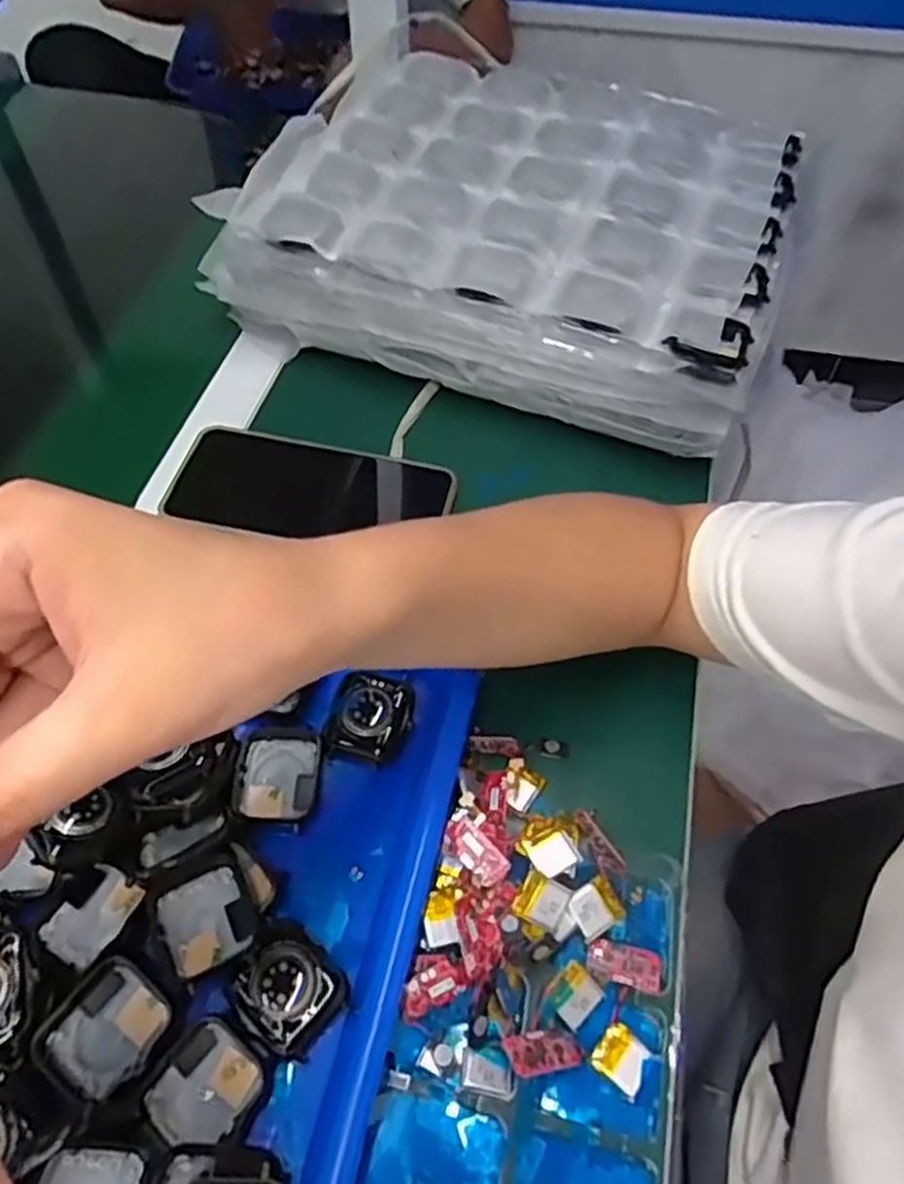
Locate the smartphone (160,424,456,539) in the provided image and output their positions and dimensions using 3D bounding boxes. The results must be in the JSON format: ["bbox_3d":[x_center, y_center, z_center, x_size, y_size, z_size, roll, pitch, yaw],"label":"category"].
[{"bbox_3d":[-0.083,-0.057,0.455,0.155,0.015,0.073,12,55,6],"label":"smartphone"}]

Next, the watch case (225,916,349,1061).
[{"bbox_3d":[-0.063,0.151,0.298,0.043,0.011,0.035,37,63,22],"label":"watch case"}]

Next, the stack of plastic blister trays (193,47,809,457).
[{"bbox_3d":[0.045,-0.247,0.524,0.347,0.078,0.253,19,58,13],"label":"stack of plastic blister trays"}]

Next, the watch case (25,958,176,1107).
[{"bbox_3d":[-0.125,0.159,0.280,0.035,0.011,0.040,31,61,19],"label":"watch case"}]

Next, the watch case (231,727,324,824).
[{"bbox_3d":[-0.077,0.081,0.345,0.036,0.007,0.041,3,56,2],"label":"watch case"}]

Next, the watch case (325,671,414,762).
[{"bbox_3d":[-0.037,0.057,0.355,0.035,0.013,0.036,11,56,7],"label":"watch case"}]

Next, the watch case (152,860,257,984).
[{"bbox_3d":[-0.095,0.128,0.303,0.034,0.010,0.038,-25,59,-16],"label":"watch case"}]

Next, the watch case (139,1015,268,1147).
[{"bbox_3d":[-0.088,0.178,0.279,0.034,0.010,0.037,30,61,19],"label":"watch case"}]

